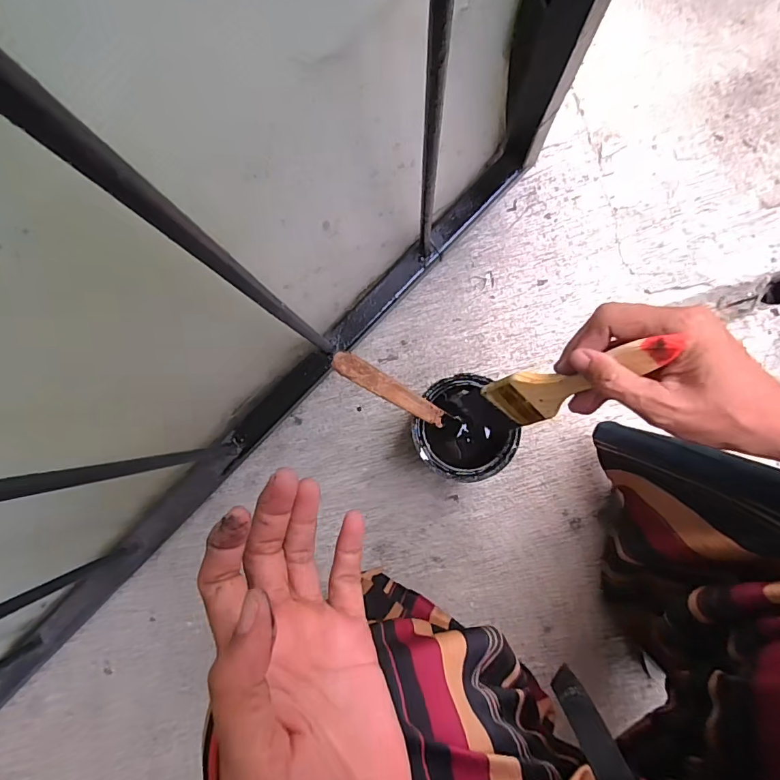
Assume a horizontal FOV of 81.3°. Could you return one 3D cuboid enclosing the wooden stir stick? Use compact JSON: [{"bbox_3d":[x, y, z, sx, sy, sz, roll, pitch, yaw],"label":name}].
[{"bbox_3d":[0.006,0.003,0.391,0.005,0.167,0.017,26,88,38],"label":"wooden stir stick"}]

